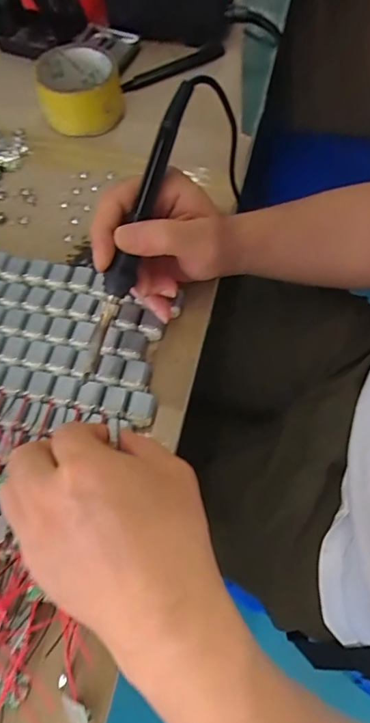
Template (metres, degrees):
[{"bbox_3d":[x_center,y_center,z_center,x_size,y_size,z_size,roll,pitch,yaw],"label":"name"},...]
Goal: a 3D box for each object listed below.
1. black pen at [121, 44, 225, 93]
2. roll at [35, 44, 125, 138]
[{"bbox_3d":[-0.015,-0.337,0.528,0.134,0.010,0.018,-28,66,-11],"label":"black pen"},{"bbox_3d":[-0.110,-0.283,0.482,0.084,0.046,0.083,-6,64,-1],"label":"roll"}]

